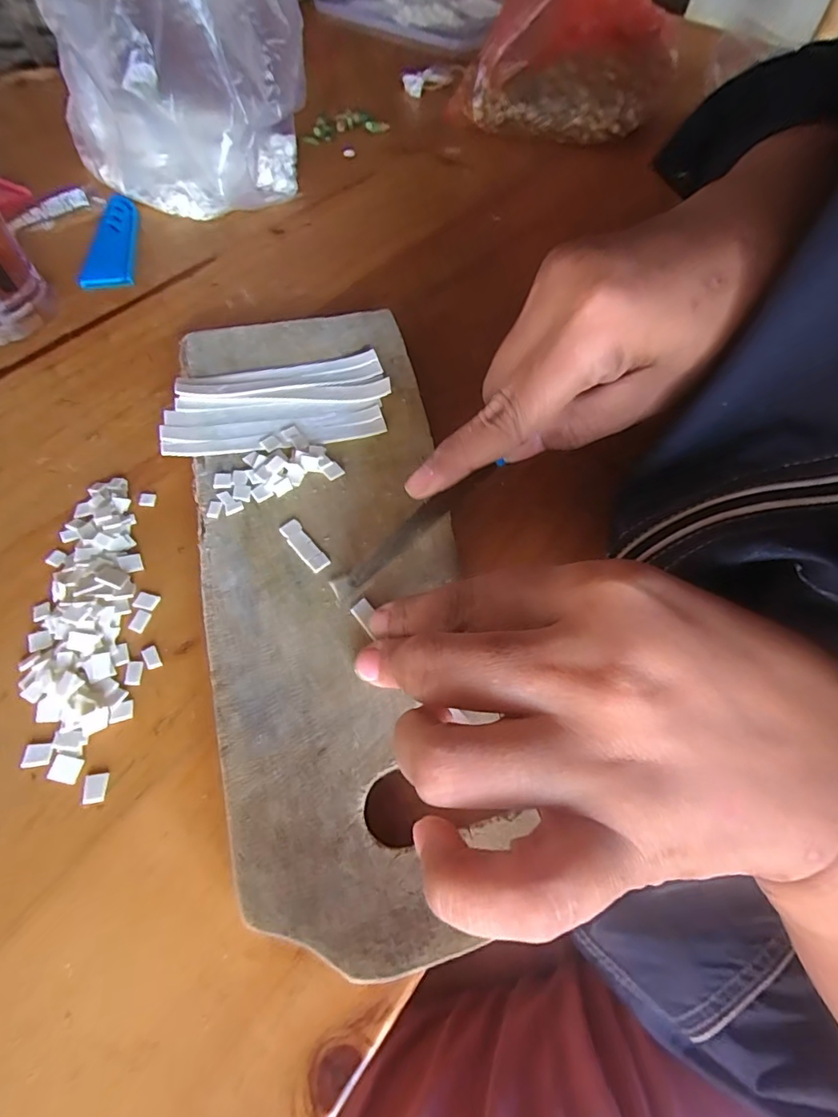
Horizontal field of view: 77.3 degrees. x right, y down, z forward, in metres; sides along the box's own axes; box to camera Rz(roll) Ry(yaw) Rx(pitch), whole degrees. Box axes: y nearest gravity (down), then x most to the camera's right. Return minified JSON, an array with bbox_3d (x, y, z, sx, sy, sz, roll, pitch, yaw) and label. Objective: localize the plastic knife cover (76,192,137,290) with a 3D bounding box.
[{"bbox_3d":[-0.184,-0.190,0.313,0.027,0.006,0.088,-10,60,-8],"label":"plastic knife cover"}]

